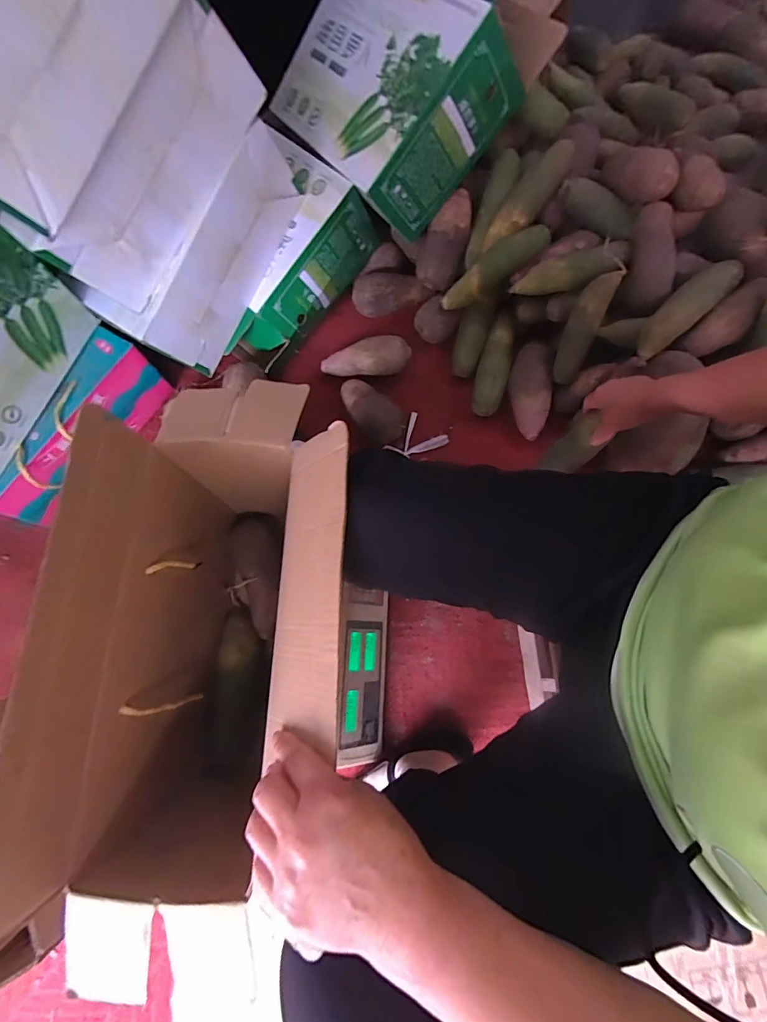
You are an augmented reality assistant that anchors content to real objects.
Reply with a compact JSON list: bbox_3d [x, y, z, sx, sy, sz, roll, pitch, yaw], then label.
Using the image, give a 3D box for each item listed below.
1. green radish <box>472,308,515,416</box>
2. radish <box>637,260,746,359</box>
[{"bbox_3d":[0.209,-0.278,0.787,0.055,0.056,0.195,15,77,5],"label":"green radish"},{"bbox_3d":[0.465,-0.312,0.641,0.194,0.047,0.054,-38,78,-8],"label":"radish"}]

